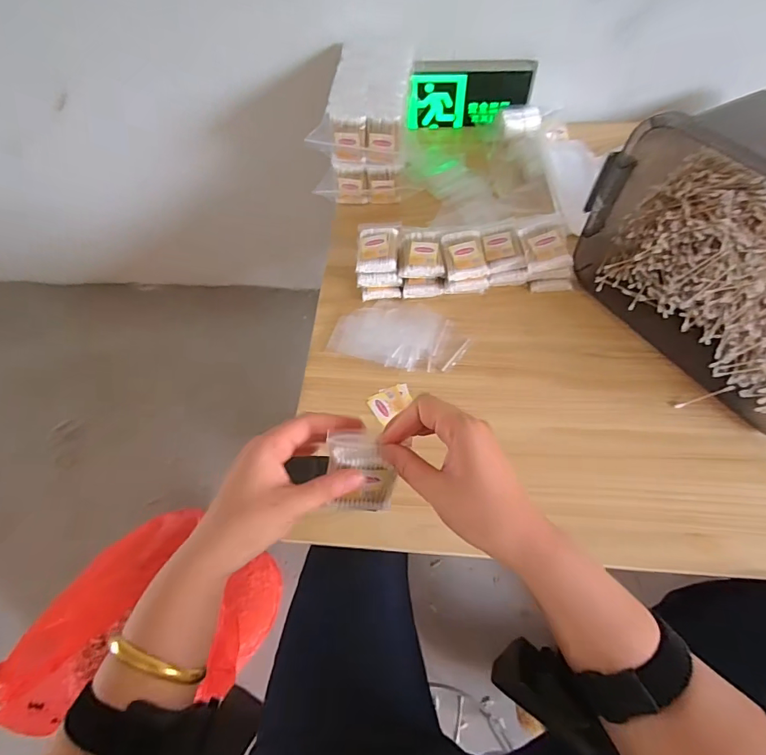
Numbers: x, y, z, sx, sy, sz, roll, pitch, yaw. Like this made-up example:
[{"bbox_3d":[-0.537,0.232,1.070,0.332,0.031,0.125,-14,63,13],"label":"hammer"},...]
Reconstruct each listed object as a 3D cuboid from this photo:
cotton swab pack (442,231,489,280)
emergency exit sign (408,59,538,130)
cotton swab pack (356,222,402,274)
[{"bbox_3d":[0.118,-0.178,0.648,0.058,0.017,0.079,-7,62,0],"label":"cotton swab pack"},{"bbox_3d":[0.158,-0.514,0.824,0.221,0.108,0.031,3,62,6],"label":"emergency exit sign"},{"bbox_3d":[-0.006,-0.195,0.671,0.062,0.017,0.088,0,62,4],"label":"cotton swab pack"}]

